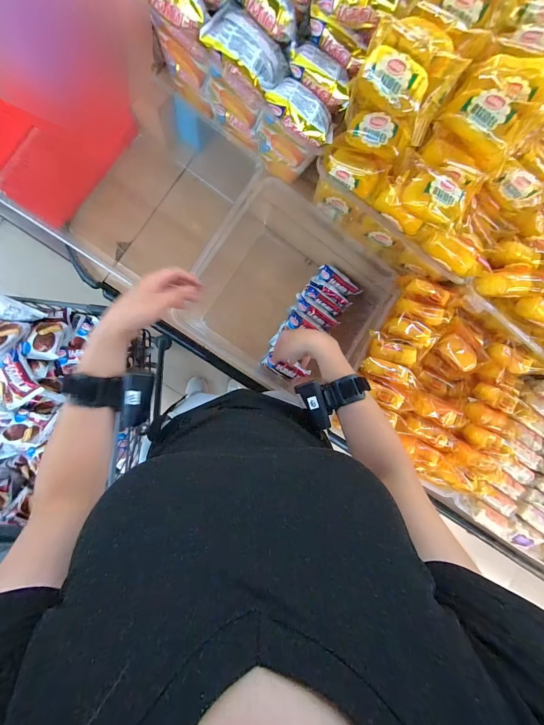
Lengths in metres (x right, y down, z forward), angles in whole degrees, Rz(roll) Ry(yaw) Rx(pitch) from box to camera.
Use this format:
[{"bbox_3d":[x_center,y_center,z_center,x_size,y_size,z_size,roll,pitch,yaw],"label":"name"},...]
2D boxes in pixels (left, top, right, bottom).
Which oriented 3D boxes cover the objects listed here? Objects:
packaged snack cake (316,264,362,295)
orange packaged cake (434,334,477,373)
[{"bbox_3d":[0.141,-0.169,0.601,0.094,0.032,0.030,32,86,-8],"label":"packaged snack cake"},{"bbox_3d":[0.340,-0.015,0.524,0.039,0.030,0.075,-42,97,-6],"label":"orange packaged cake"}]

